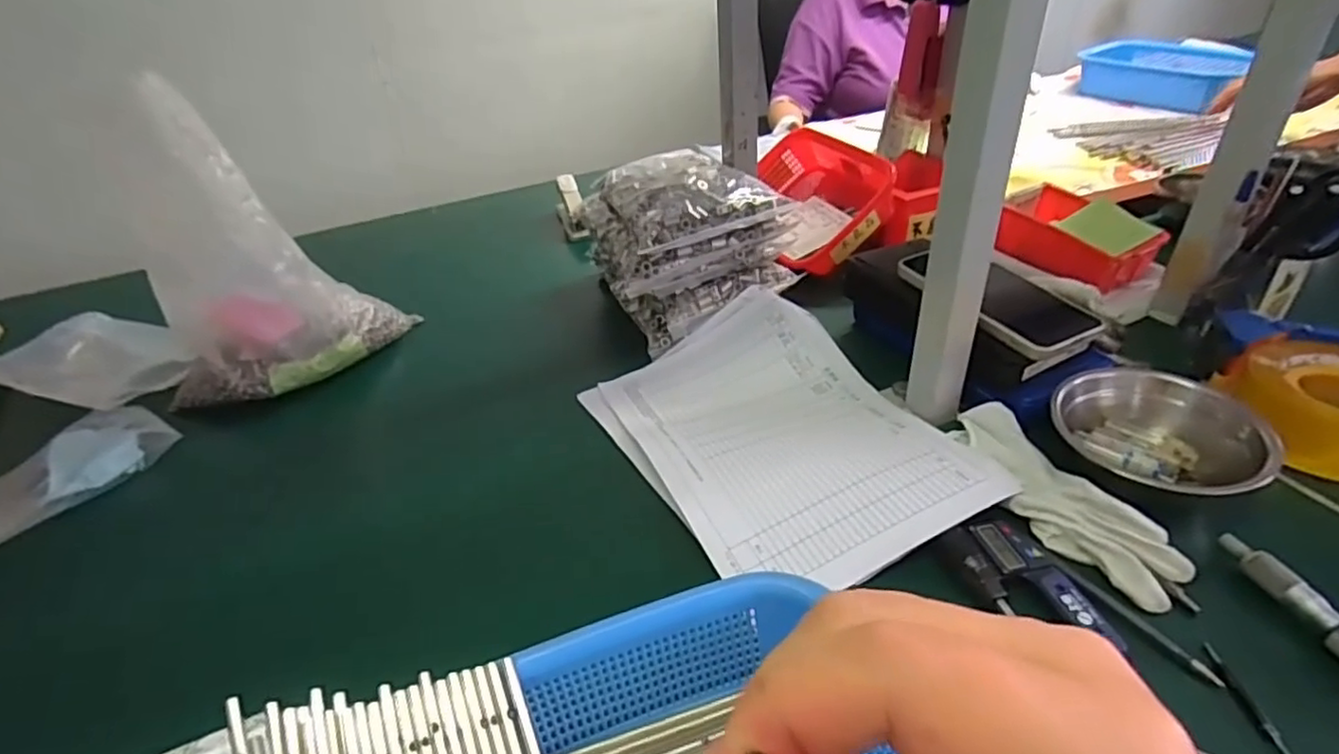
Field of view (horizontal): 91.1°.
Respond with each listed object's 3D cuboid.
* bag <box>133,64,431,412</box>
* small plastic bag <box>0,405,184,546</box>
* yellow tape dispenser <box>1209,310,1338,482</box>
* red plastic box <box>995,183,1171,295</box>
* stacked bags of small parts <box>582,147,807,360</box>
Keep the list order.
[{"bbox_3d":[-0.392,-0.115,0.617,0.226,0.261,0.082,-20,38,-19],"label":"bag"},{"bbox_3d":[-0.541,0.088,0.570,0.103,0.019,0.181,16,41,27],"label":"small plastic bag"},{"bbox_3d":[0.490,0.010,0.503,0.097,0.063,0.151,-21,39,-21],"label":"yellow tape dispenser"},{"bbox_3d":[0.434,-0.145,0.705,0.103,0.059,0.144,-23,39,-22],"label":"red plastic box"},{"bbox_3d":[0.021,-0.140,0.692,0.179,0.144,0.186,-13,37,-10],"label":"stacked bags of small parts"}]

